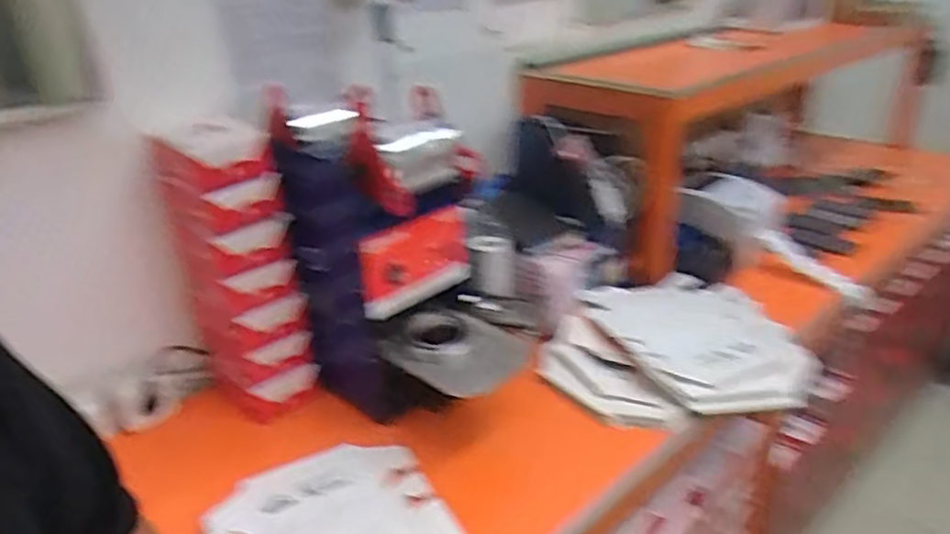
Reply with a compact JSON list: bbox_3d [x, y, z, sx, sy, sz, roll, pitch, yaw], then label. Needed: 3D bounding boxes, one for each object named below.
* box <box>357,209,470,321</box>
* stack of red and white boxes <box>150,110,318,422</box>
[{"bbox_3d":[-0.080,-0.015,1.073,0.058,0.120,0.230,19,33,38],"label":"box"},{"bbox_3d":[-0.374,0.014,1.105,0.142,0.470,0.143,-20,30,-31],"label":"stack of red and white boxes"}]

